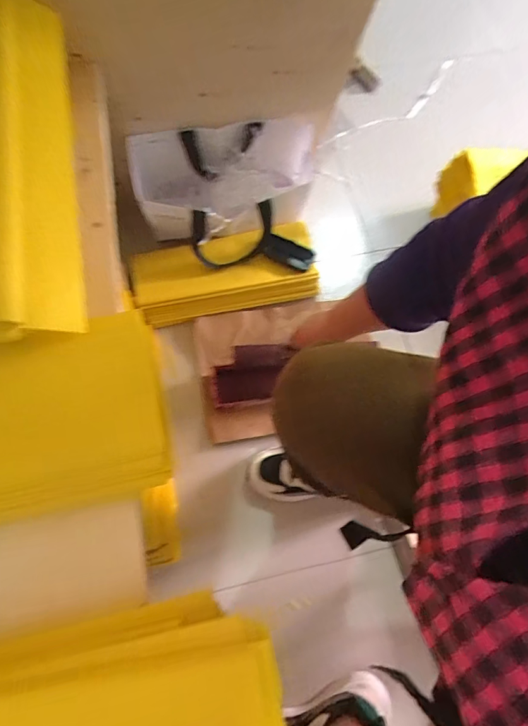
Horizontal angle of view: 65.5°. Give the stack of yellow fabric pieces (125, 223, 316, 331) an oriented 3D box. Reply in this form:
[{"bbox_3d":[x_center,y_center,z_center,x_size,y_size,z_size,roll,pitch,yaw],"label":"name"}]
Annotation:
[{"bbox_3d":[-0.074,-0.184,0.843,0.359,0.086,0.141,-12,69,-6],"label":"stack of yellow fabric pieces"}]

